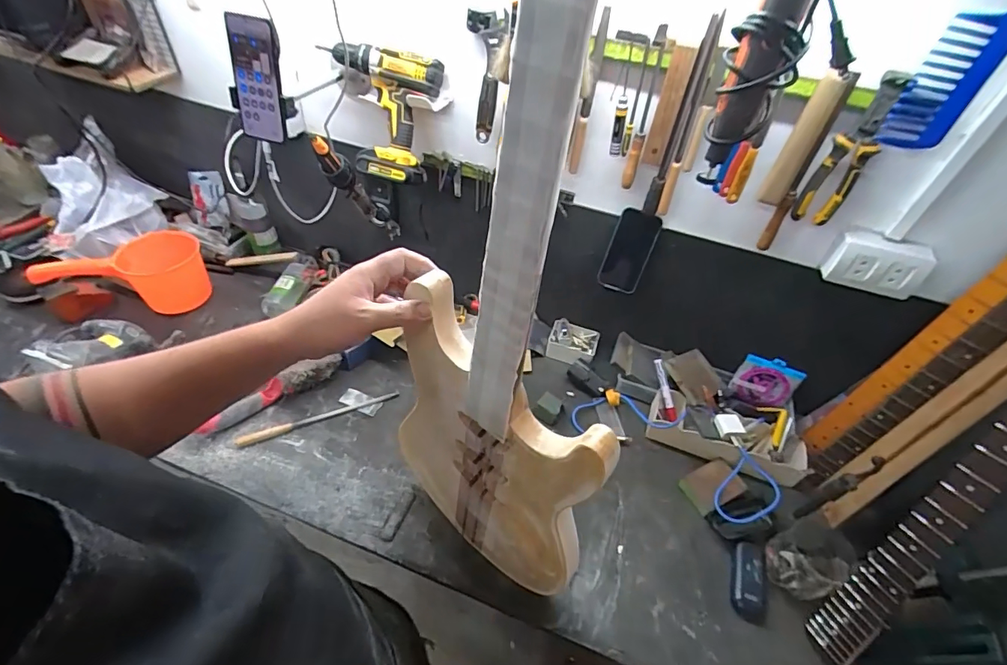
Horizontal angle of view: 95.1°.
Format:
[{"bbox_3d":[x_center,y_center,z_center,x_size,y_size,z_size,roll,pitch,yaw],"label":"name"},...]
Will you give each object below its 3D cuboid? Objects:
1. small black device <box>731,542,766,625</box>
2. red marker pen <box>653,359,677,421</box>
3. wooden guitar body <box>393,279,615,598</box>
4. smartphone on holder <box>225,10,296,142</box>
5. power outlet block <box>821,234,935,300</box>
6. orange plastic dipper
[{"bbox_3d":[0.386,0.391,0.725,0.052,0.017,0.115,18,47,11],"label":"small black device"},{"bbox_3d":[0.317,0.114,0.905,0.021,0.017,0.122,-5,73,-12],"label":"red marker pen"},{"bbox_3d":[-0.020,0.160,0.587,0.296,0.435,0.050,33,51,23],"label":"wooden guitar body"},{"bbox_3d":[-0.361,-0.373,0.684,0.094,0.166,0.033,23,36,15],"label":"smartphone on holder"},{"bbox_3d":[0.579,-0.103,0.717,0.124,0.083,0.034,19,47,12],"label":"power outlet block"},{"bbox_3d":[-0.826,-0.138,1.039,0.290,0.113,0.147,-2,46,-9],"label":"orange plastic dipper"}]

